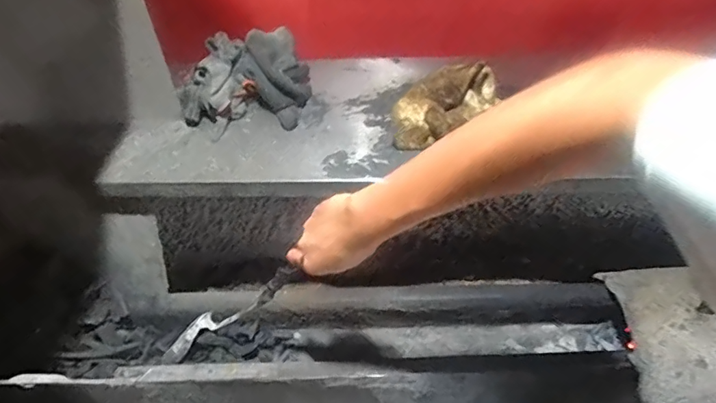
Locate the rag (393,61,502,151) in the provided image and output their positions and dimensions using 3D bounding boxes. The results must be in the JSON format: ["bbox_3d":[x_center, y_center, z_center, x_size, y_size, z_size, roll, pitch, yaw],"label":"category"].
[{"bbox_3d":[0.130,-0.141,0.756,0.086,0.083,0.167,34,57,30],"label":"rag"}]

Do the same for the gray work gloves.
[{"bbox_3d":[-0.180,-0.202,0.826,0.192,0.093,0.144,2,47,6],"label":"gray work gloves"}]

